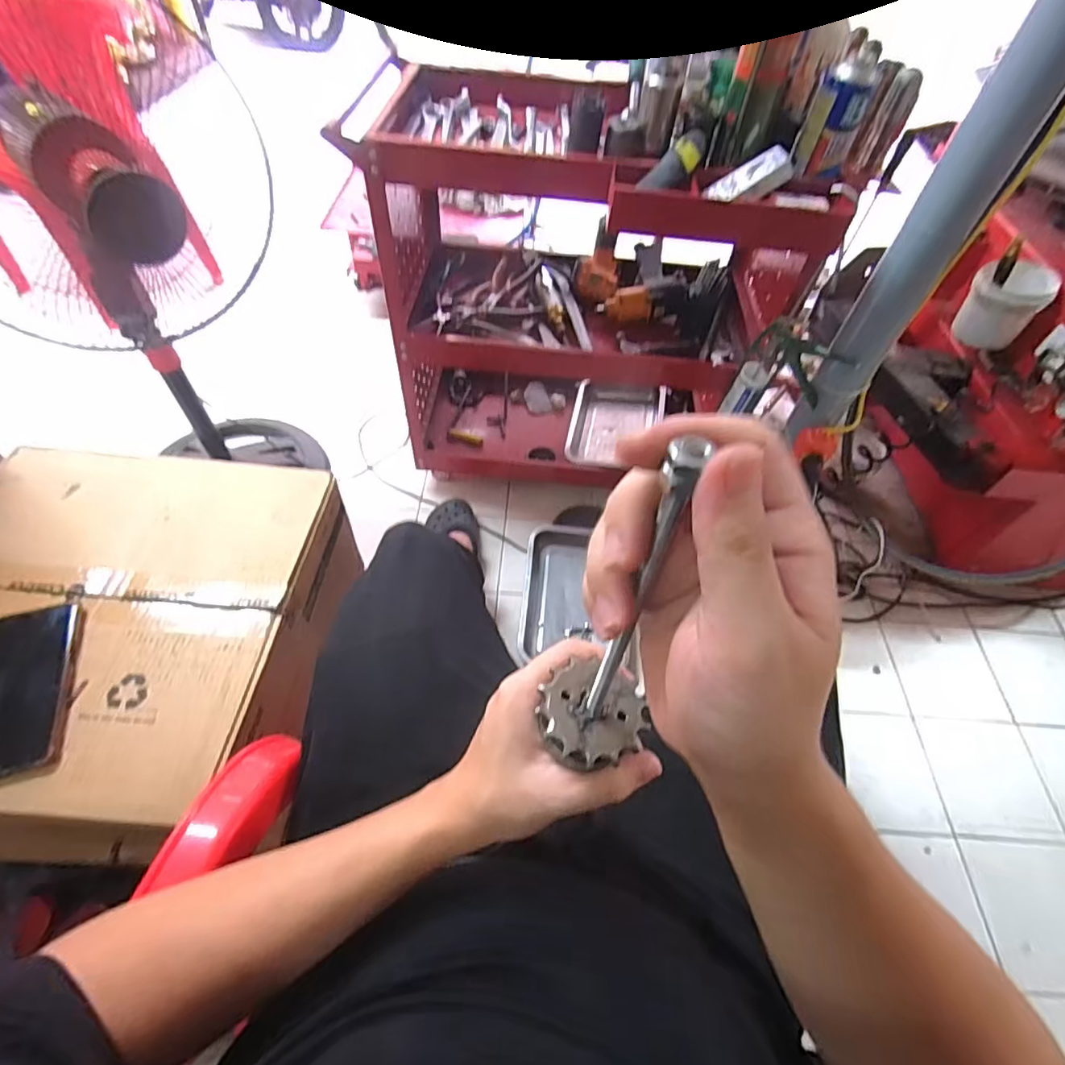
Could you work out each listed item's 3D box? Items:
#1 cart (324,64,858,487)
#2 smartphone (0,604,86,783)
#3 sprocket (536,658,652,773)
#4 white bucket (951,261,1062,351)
[{"bbox_3d":[0.089,-0.436,1.100,0.723,0.692,0.409,4,54,-1],"label":"cart"},{"bbox_3d":[-0.471,0.143,0.499,0.079,0.014,0.160,-13,57,-13],"label":"smartphone"},{"bbox_3d":[0.029,0.089,0.272,0.051,0.005,0.049,2,54,-3],"label":"sprocket"},{"bbox_3d":[0.890,-0.433,1.035,0.119,0.131,0.124,-36,64,-25],"label":"white bucket"}]

